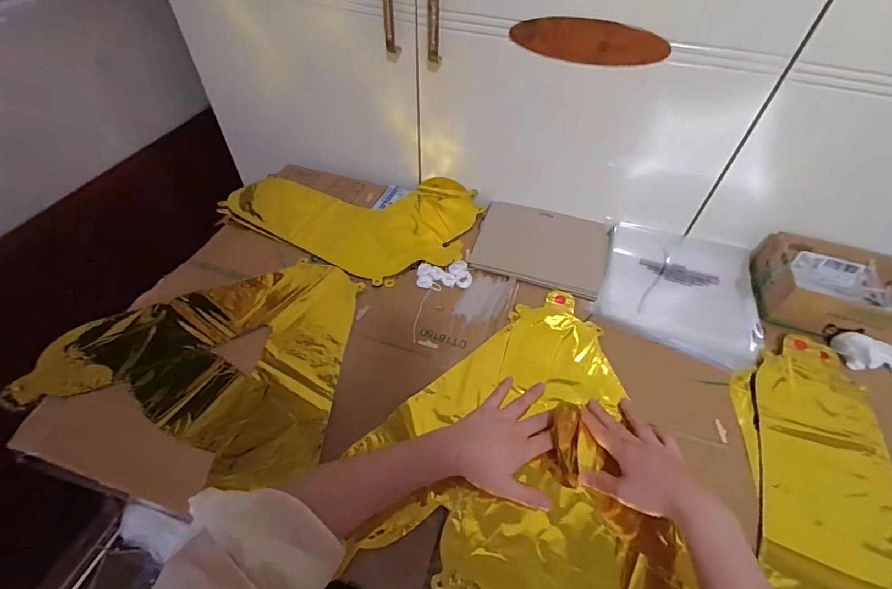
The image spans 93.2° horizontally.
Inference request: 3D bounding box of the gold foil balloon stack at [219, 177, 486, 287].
[{"bbox_3d":[-0.156,-0.151,0.732,0.413,0.027,0.260,24,53,18],"label":"gold foil balloon stack"}]

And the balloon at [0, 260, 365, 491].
[{"bbox_3d":[-0.306,0.069,0.527,0.355,0.017,0.290,4,50,2],"label":"balloon"}]

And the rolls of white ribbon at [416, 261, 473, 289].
[{"bbox_3d":[-0.002,-0.028,0.623,0.079,0.012,0.045,-2,50,-3],"label":"rolls of white ribbon"}]

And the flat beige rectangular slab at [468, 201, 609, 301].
[{"bbox_3d":[0.151,-0.080,0.666,0.198,0.017,0.165,14,51,10],"label":"flat beige rectangular slab"}]

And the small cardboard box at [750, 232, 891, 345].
[{"bbox_3d":[0.555,-0.006,0.593,0.191,0.062,0.129,17,51,12],"label":"small cardboard box"}]

